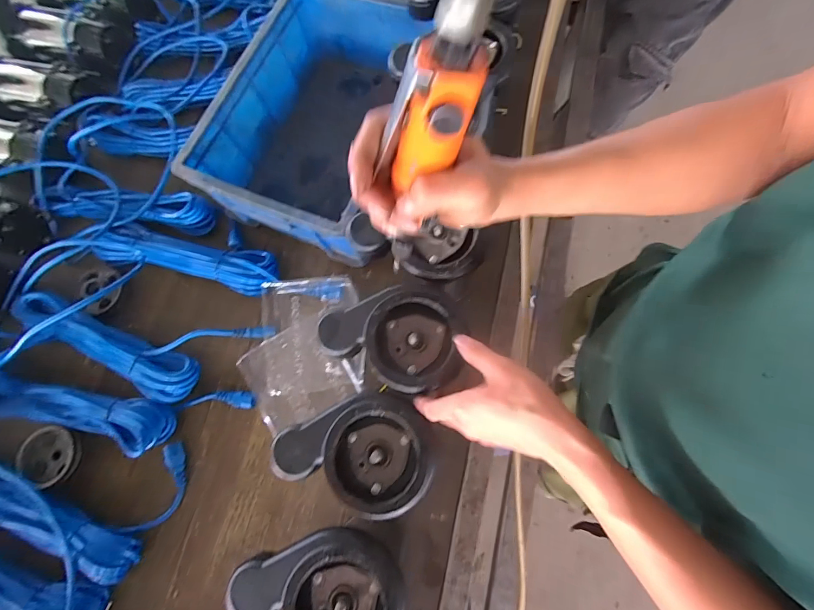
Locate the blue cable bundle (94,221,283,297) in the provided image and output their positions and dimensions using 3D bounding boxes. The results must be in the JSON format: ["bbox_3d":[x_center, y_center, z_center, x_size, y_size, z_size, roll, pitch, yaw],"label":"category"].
[{"bbox_3d":[-0.376,-0.082,0.656,0.343,0.040,0.081,13,77,9],"label":"blue cable bundle"}]

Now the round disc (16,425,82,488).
[{"bbox_3d":[-0.556,0.234,0.594,0.086,0.010,0.072,34,53,2],"label":"round disc"}]

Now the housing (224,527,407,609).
[{"bbox_3d":[-0.087,0.285,0.369,0.164,0.041,0.115,0,75,6],"label":"housing"}]

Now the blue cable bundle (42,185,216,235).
[{"bbox_3d":[-0.504,-0.176,0.689,0.321,0.036,0.069,9,76,8],"label":"blue cable bundle"}]

